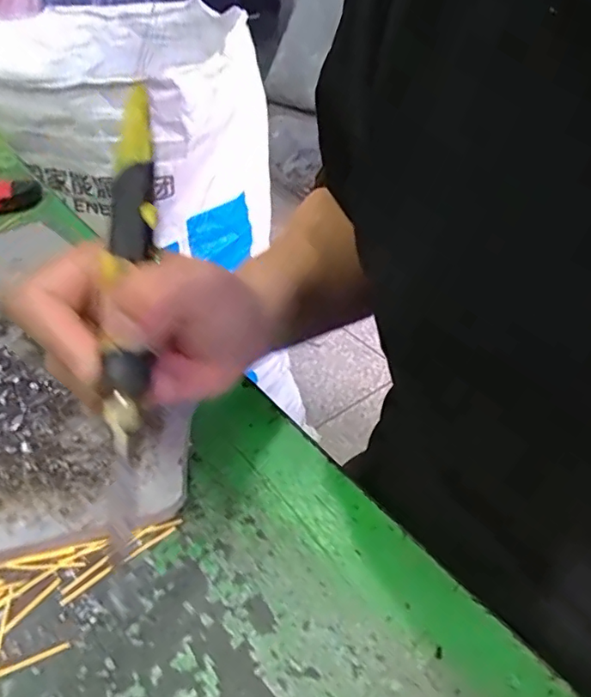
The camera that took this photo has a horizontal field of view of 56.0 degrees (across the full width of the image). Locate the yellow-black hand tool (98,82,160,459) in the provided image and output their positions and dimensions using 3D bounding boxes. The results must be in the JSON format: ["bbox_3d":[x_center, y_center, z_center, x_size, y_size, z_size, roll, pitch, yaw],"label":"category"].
[{"bbox_3d":[-0.064,-0.043,0.216,0.017,0.014,0.160,-3,68,-6],"label":"yellow-black hand tool"}]

